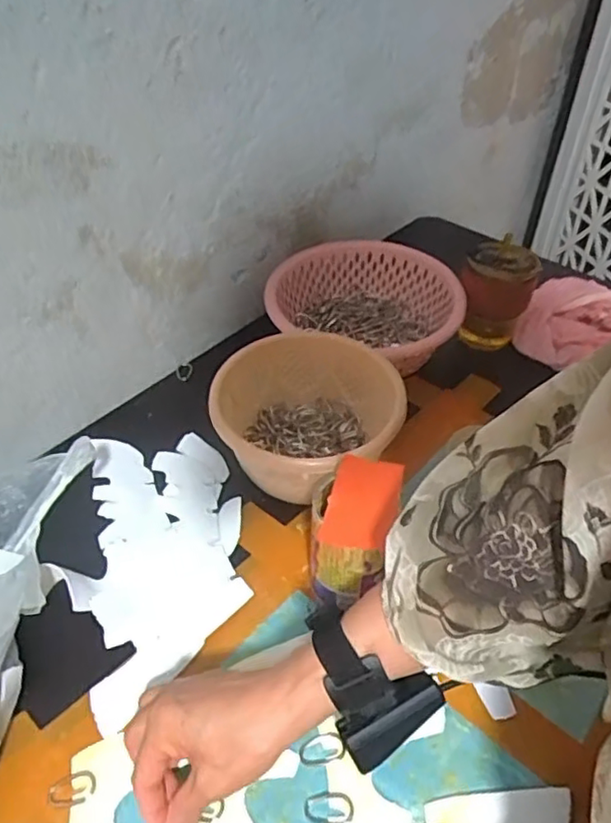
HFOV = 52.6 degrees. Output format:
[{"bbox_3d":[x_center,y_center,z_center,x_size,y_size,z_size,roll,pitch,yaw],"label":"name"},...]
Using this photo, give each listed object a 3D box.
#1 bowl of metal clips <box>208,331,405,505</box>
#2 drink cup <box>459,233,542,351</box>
[{"bbox_3d":[0.003,0.010,0.594,0.158,0.093,0.168,-2,45,2],"label":"bowl of metal clips"},{"bbox_3d":[0.230,-0.138,0.745,0.078,0.108,0.085,15,47,17],"label":"drink cup"}]

